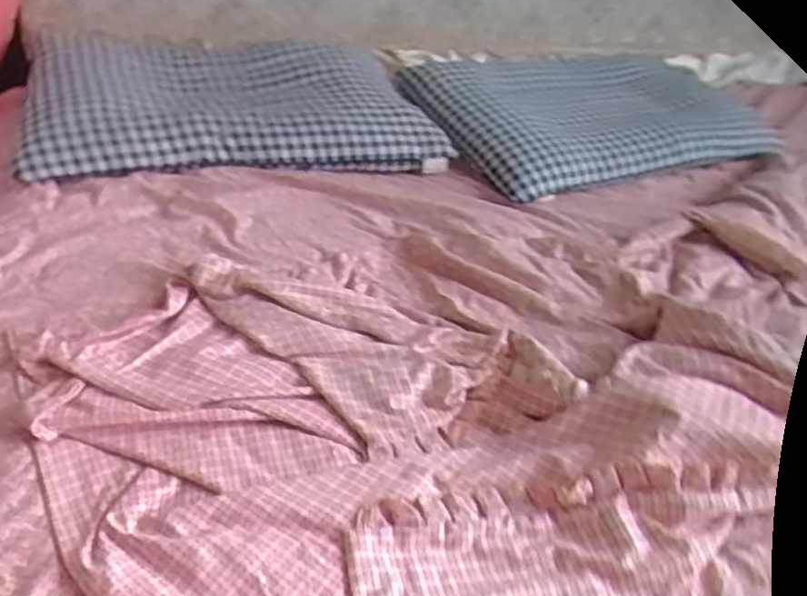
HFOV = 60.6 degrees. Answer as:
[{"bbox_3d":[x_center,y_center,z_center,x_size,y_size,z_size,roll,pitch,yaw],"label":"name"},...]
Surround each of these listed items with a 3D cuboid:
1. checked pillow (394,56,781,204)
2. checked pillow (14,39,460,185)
[{"bbox_3d":[0.355,-0.379,1.415,0.602,0.124,0.501,-8,36,-21],"label":"checked pillow"},{"bbox_3d":[-0.308,-0.368,1.284,0.701,0.110,0.437,-7,36,-21],"label":"checked pillow"}]

